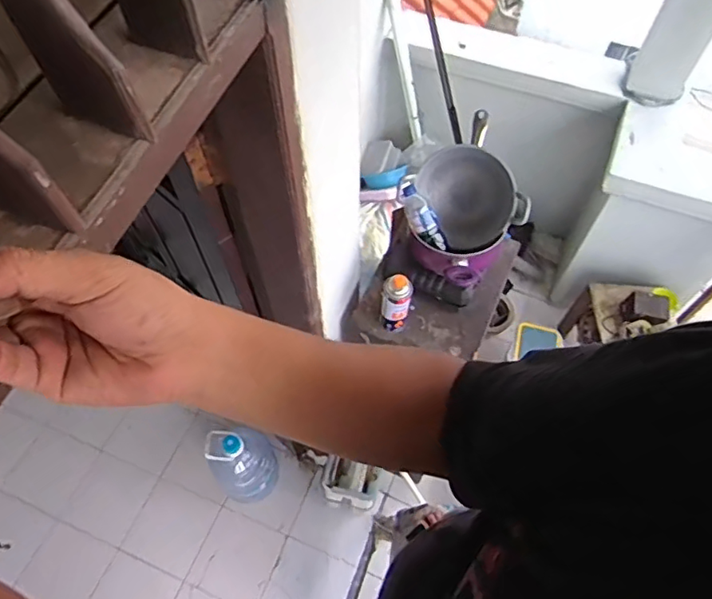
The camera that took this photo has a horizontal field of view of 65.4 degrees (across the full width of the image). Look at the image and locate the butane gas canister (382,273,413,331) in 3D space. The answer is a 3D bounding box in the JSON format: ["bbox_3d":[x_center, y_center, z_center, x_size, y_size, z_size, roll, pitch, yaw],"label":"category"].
[{"bbox_3d":[0.100,0.007,1.361,0.066,0.178,0.065,0,60,0],"label":"butane gas canister"}]

